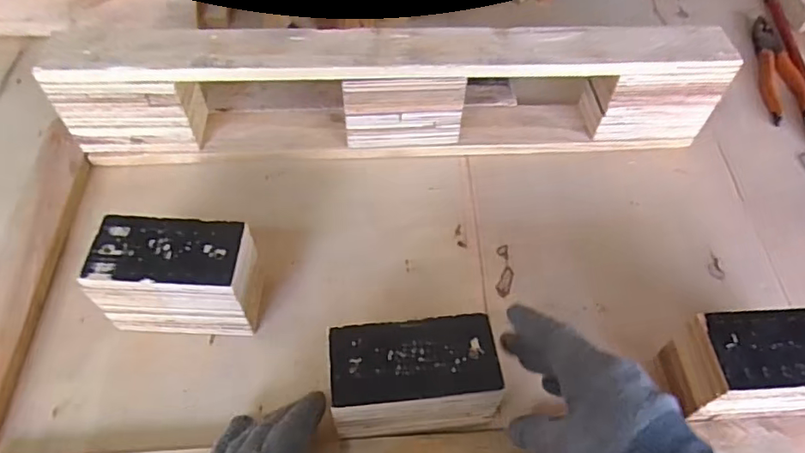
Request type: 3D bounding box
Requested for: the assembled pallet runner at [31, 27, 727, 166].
[{"bbox_3d":[-0.004,-0.145,0.556,0.645,0.114,0.101,-1,58,-3],"label":"assembled pallet runner"}]

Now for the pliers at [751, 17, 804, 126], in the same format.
[{"bbox_3d":[0.469,-0.200,0.678,0.047,0.012,0.184,8,58,3],"label":"pliers"}]

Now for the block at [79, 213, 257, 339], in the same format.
[{"bbox_3d":[-0.181,0.043,0.451,0.116,0.092,0.066,2,58,-1],"label":"block"}]

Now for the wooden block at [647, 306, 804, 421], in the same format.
[{"bbox_3d":[0.285,0.113,0.430,0.123,0.087,0.067,-2,58,-4],"label":"wooden block"}]

